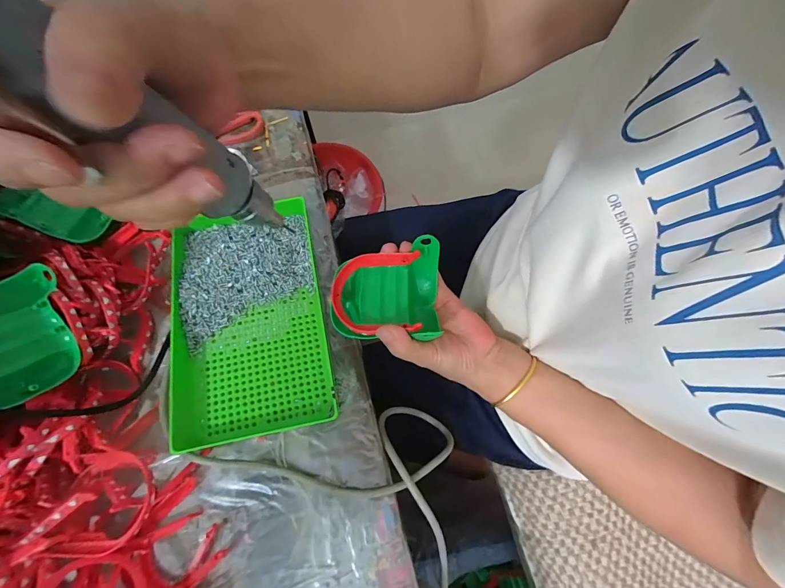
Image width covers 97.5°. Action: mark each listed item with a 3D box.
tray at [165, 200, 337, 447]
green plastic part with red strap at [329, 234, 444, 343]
[{"bbox_3d":[-0.153,0.022,0.367,0.154,0.037,0.247,-10,69,-7],"label":"tray"},{"bbox_3d":[-0.005,0.002,0.315,0.098,0.051,0.083,-1,68,-4],"label":"green plastic part with red strap"}]

